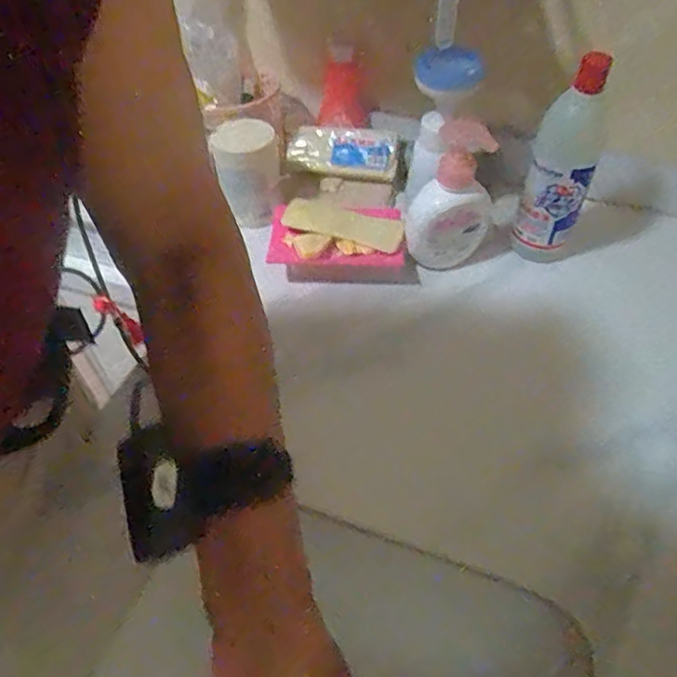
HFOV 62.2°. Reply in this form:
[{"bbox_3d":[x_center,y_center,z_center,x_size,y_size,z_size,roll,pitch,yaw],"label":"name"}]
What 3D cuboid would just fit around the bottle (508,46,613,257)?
[{"bbox_3d":[0.220,-0.168,0.563,0.063,0.203,0.052,18,53,16],"label":"bottle"}]

